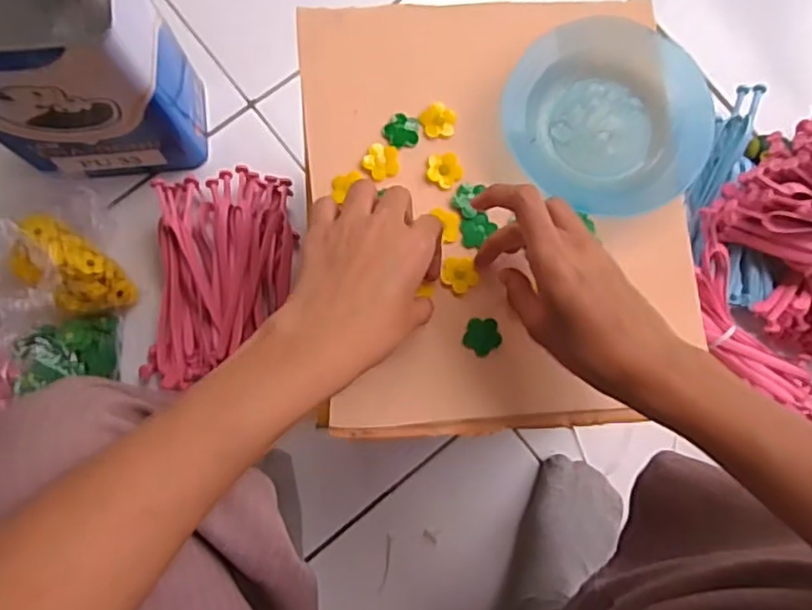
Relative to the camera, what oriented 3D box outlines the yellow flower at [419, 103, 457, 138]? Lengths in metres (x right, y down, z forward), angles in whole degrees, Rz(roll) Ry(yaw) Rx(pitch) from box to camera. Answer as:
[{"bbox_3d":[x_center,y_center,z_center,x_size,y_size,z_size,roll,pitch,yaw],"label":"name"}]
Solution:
[{"bbox_3d":[0.021,-0.123,0.437,0.023,0.004,0.024,0,81,-1],"label":"yellow flower"}]

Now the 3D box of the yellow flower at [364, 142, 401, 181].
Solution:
[{"bbox_3d":[-0.016,-0.095,0.432,0.023,0.010,0.027,-39,84,-7],"label":"yellow flower"}]

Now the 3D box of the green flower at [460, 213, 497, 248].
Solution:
[{"bbox_3d":[0.046,-0.048,0.425,0.022,0.007,0.021,-11,82,-3],"label":"green flower"}]

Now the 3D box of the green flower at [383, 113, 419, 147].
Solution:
[{"bbox_3d":[-0.003,-0.115,0.434,0.022,0.006,0.022,-5,81,-2],"label":"green flower"}]

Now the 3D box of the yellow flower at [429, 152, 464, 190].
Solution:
[{"bbox_3d":[0.026,-0.088,0.429,0.023,0.004,0.023,0,81,-1],"label":"yellow flower"}]

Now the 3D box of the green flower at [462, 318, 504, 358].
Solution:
[{"bbox_3d":[0.048,0.020,0.412,0.024,0.004,0.023,-2,81,-2],"label":"green flower"}]

